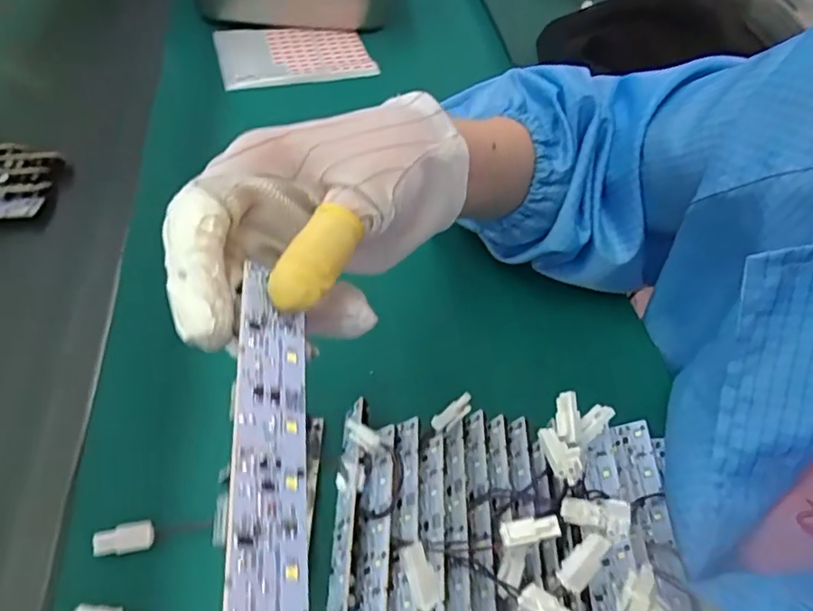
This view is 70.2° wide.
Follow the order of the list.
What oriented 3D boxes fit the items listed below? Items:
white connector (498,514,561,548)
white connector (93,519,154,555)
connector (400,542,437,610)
[{"bbox_3d":[0.056,0.101,0.261,0.026,0.004,0.011,-14,51,10],"label":"white connector"},{"bbox_3d":[-0.140,0.116,0.288,0.027,0.004,0.014,-3,50,-25],"label":"white connector"},{"bbox_3d":[0.006,0.112,0.238,0.011,0.004,0.026,-14,80,-14],"label":"connector"}]

